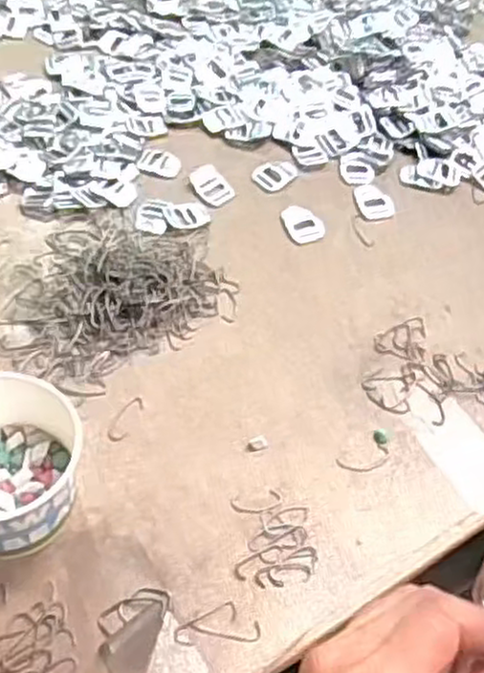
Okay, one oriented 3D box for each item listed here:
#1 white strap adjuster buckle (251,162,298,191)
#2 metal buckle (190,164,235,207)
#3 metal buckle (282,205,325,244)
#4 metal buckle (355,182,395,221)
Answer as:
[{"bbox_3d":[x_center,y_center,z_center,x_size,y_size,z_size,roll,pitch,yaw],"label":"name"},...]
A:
[{"bbox_3d":[0.029,-0.147,0.669,0.032,0.004,0.041,37,60,19],"label":"white strap adjuster buckle"},{"bbox_3d":[-0.025,-0.133,0.649,0.029,0.008,0.041,-32,64,-25],"label":"metal buckle"},{"bbox_3d":[0.052,-0.097,0.635,0.031,0.004,0.043,-17,58,-16],"label":"metal buckle"},{"bbox_3d":[0.116,-0.122,0.656,0.031,0.004,0.046,-6,56,-10],"label":"metal buckle"}]

